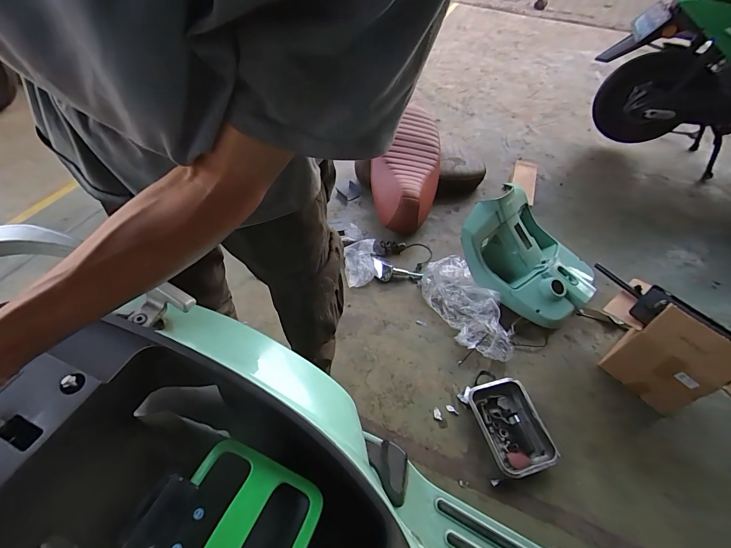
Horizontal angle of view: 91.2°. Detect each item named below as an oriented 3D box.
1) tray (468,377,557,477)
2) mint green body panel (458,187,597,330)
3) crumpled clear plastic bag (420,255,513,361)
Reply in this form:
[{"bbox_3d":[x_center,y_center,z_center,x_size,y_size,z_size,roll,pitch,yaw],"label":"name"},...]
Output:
[{"bbox_3d":[0.427,0.452,1.071,0.180,0.062,0.263,-11,54,-11],"label":"tray"},{"bbox_3d":[0.621,-0.083,1.321,0.406,0.231,0.470,-36,60,-27],"label":"mint green body panel"},{"bbox_3d":[0.366,0.114,1.308,0.205,0.093,0.447,-17,55,-15],"label":"crumpled clear plastic bag"}]

